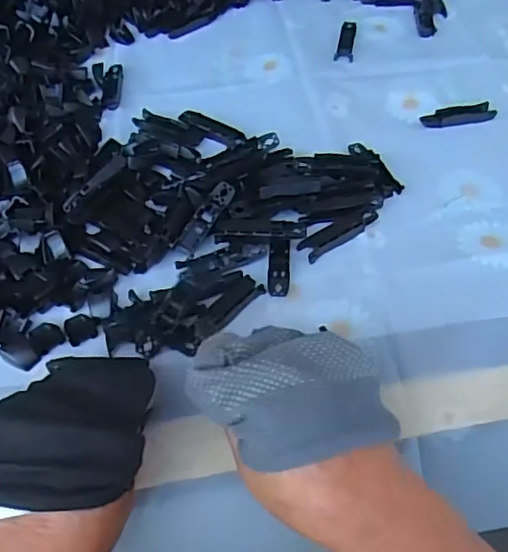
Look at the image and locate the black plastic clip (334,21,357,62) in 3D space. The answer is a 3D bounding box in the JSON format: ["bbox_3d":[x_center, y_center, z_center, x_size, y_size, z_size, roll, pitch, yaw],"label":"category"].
[{"bbox_3d":[0.094,-0.239,0.598,0.019,0.009,0.061,7,53,7],"label":"black plastic clip"}]

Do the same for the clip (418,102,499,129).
[{"bbox_3d":[0.180,-0.142,0.521,0.063,0.008,0.021,-10,53,-5],"label":"clip"}]

